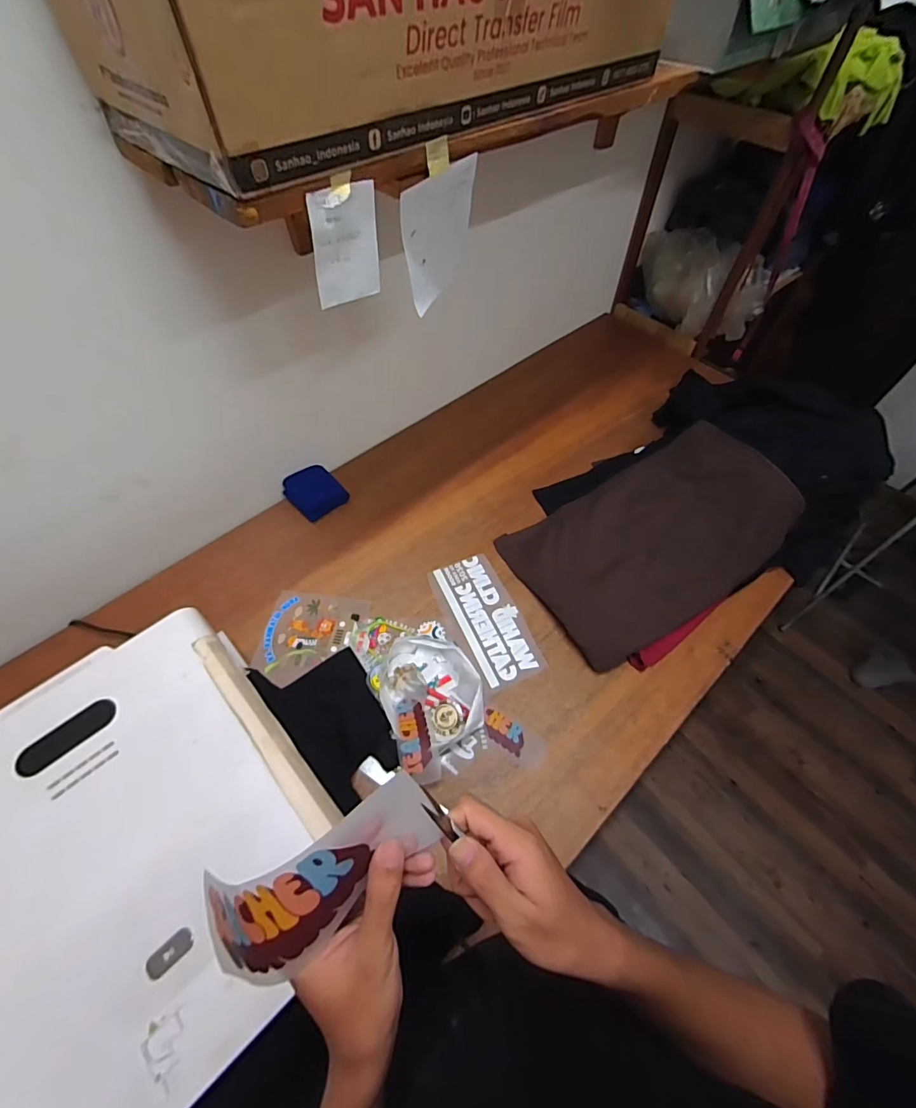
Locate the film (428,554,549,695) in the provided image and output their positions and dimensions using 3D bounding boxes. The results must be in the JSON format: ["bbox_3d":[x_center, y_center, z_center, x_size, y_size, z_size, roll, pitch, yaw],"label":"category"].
[{"bbox_3d":[0.050,0.127,0.909,0.135,0.006,0.275,-19,59,-13],"label":"film"}]

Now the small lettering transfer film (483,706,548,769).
[{"bbox_3d":[0.092,0.315,0.787,0.117,0.004,0.055,32,63,22],"label":"small lettering transfer film"}]

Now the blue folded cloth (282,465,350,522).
[{"bbox_3d":[-0.330,-0.146,1.053,0.112,0.034,0.121,-36,65,-21],"label":"blue folded cloth"}]

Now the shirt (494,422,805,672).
[{"bbox_3d":[0.372,-0.043,0.900,0.468,0.187,0.340,-26,62,-16],"label":"shirt"}]

